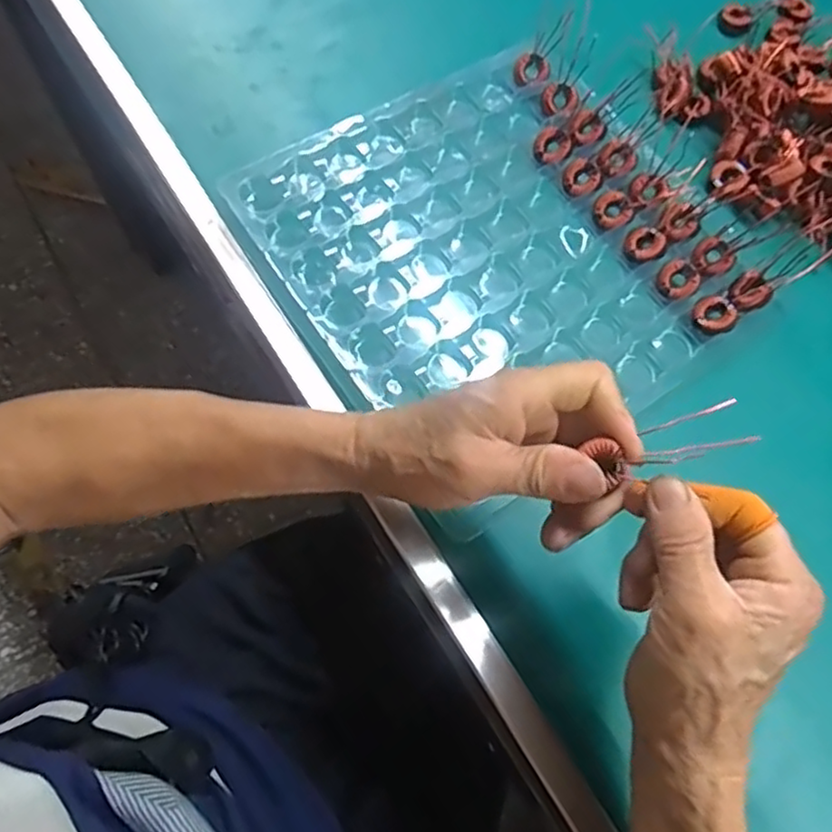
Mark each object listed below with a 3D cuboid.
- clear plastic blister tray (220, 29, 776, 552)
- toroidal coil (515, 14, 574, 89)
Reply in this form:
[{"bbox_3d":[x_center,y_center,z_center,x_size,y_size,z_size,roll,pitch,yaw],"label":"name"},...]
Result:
[{"bbox_3d":[0.056,-0.109,0.452,0.267,0.021,0.282,-33,73,-15],"label":"clear plastic blister tray"},{"bbox_3d":[0.098,-0.277,0.509,0.025,0.010,0.058,42,108,13],"label":"toroidal coil"}]

